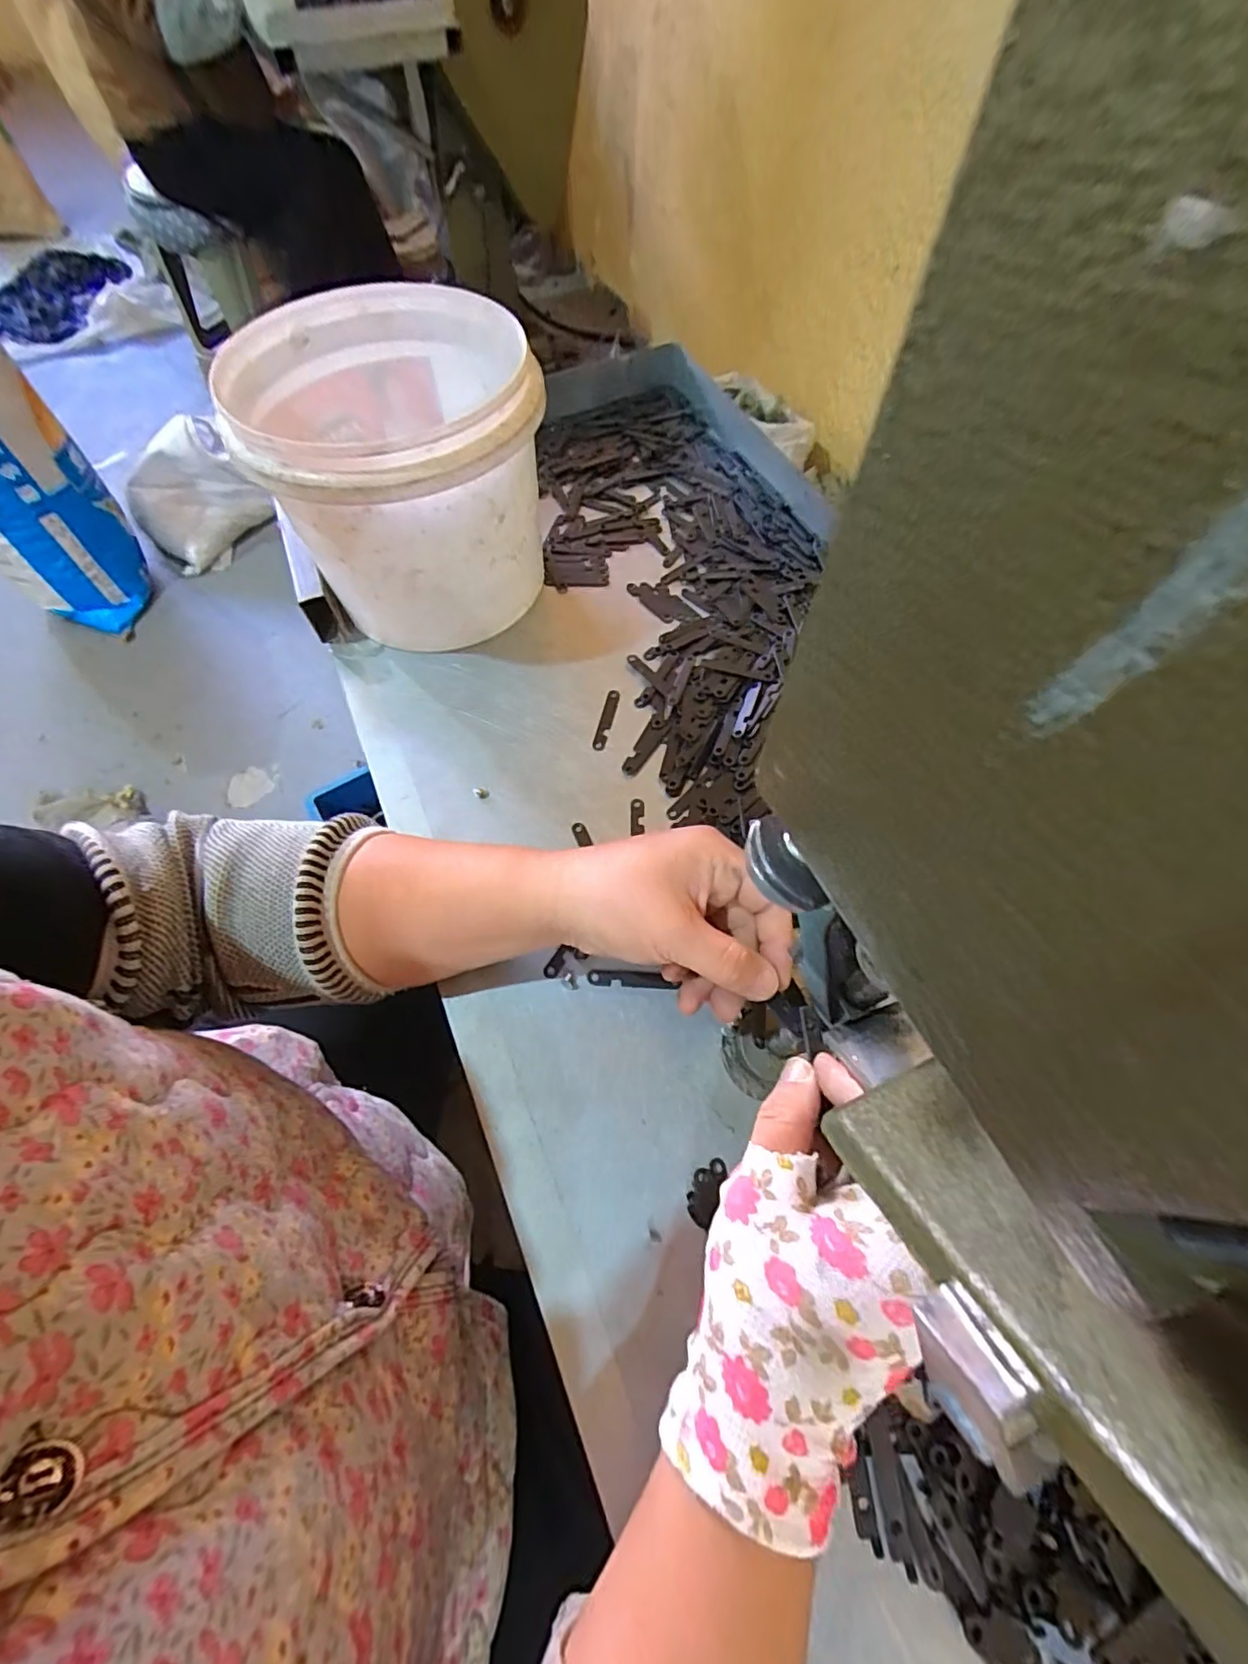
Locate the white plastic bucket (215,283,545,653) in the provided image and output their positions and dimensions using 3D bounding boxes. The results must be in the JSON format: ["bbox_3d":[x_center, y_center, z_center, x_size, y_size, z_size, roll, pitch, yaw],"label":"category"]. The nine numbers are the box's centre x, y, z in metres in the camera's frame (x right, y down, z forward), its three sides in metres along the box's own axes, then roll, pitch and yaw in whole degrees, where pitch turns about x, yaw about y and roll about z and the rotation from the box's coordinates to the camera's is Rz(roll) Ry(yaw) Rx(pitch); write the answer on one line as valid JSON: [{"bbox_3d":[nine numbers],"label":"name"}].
[{"bbox_3d":[-0.146,-0.243,0.425,0.178,0.155,0.189,-1,63,1],"label":"white plastic bucket"}]

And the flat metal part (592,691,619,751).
[{"bbox_3d":[-0.012,-0.079,0.423,0.010,0.004,0.051,12,64,8],"label":"flat metal part"}]

